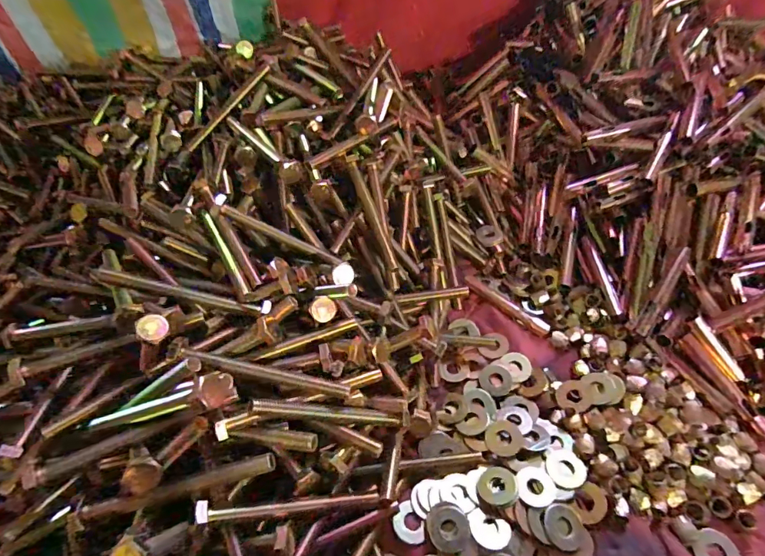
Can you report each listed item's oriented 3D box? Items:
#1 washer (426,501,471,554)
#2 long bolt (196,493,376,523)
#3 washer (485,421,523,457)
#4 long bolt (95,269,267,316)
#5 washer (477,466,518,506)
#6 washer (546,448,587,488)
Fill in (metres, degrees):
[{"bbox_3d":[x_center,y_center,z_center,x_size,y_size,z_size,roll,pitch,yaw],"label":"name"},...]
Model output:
[{"bbox_3d":[0.041,0.152,0.270,0.024,0.007,0.026,0,50,0],"label":"washer"},{"bbox_3d":[-0.048,0.123,0.240,0.104,0.009,0.008,13,41,-34],"label":"long bolt"},{"bbox_3d":[0.083,0.109,0.303,0.025,0.004,0.025,-6,41,5],"label":"washer"},{"bbox_3d":[-0.126,0.009,0.282,0.108,0.007,0.009,14,50,-6],"label":"long bolt"},{"bbox_3d":[0.074,0.133,0.284,0.024,0.004,0.023,0,50,0],"label":"washer"},{"bbox_3d":[0.120,0.124,0.290,0.024,0.004,0.024,0,50,0],"label":"washer"}]

